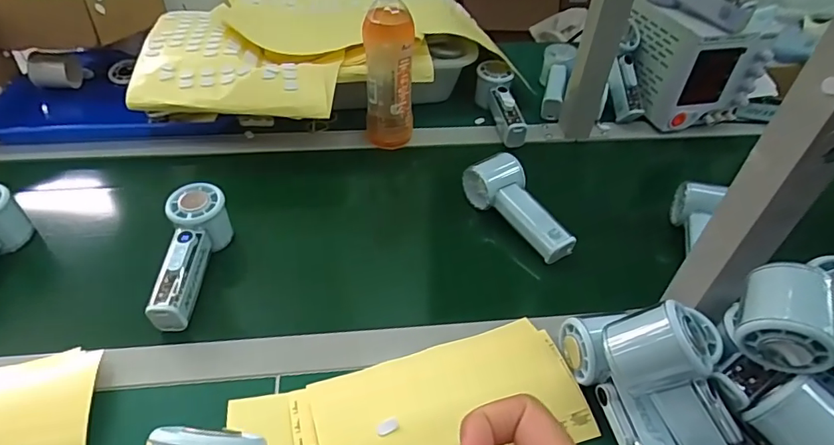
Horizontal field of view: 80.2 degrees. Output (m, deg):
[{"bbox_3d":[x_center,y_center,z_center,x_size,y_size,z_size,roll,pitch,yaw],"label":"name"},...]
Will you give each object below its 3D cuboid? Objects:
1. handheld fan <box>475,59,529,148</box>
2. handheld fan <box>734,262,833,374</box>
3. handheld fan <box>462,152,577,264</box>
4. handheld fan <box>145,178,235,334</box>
[{"bbox_3d":[0.130,-0.171,0.738,0.045,0.056,0.150,-9,60,-11],"label":"handheld fan"},{"bbox_3d":[0.307,0.089,0.357,0.155,0.061,0.064,27,46,-1],"label":"handheld fan"},{"bbox_3d":[0.121,-0.021,0.580,0.057,0.043,0.151,-21,48,-23],"label":"handheld fan"},{"bbox_3d":[-0.234,0.037,0.513,0.050,0.058,0.157,1,56,-1],"label":"handheld fan"}]

